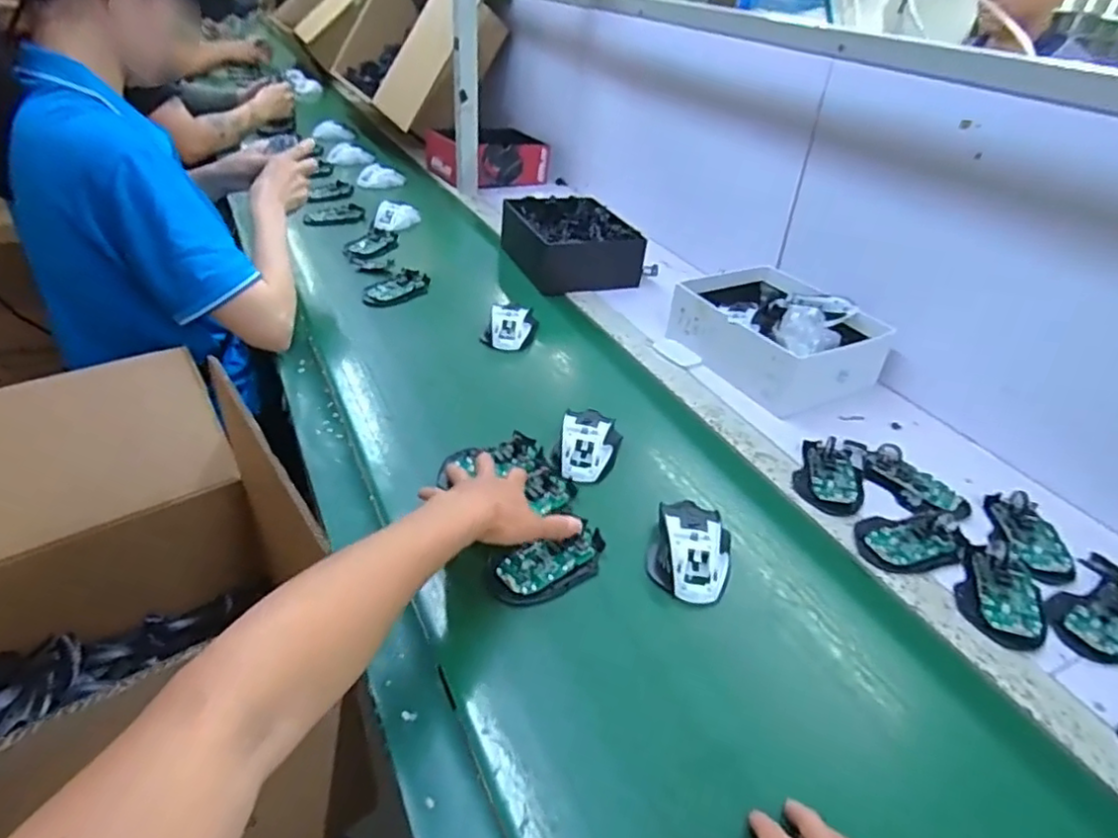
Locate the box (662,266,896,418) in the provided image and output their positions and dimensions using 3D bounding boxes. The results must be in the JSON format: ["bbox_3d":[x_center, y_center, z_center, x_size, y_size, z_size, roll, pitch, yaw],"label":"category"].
[{"bbox_3d":[0.304,-0.127,0.920,0.205,0.103,0.264,-15,39,-26],"label":"box"}]

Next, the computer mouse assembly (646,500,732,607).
[{"bbox_3d":[0.124,0.117,0.608,0.072,0.032,0.102,11,35,9],"label":"computer mouse assembly"}]

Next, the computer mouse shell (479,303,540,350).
[{"bbox_3d":[-0.068,-0.132,0.940,0.071,0.035,0.085,6,35,2],"label":"computer mouse shell"}]

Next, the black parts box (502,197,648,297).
[{"bbox_3d":[0.014,-0.314,1.159,0.178,0.088,0.238,-11,38,-22],"label":"black parts box"}]

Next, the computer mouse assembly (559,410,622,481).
[{"bbox_3d":[0.034,0.030,0.721,0.071,0.036,0.094,9,35,6],"label":"computer mouse assembly"}]

